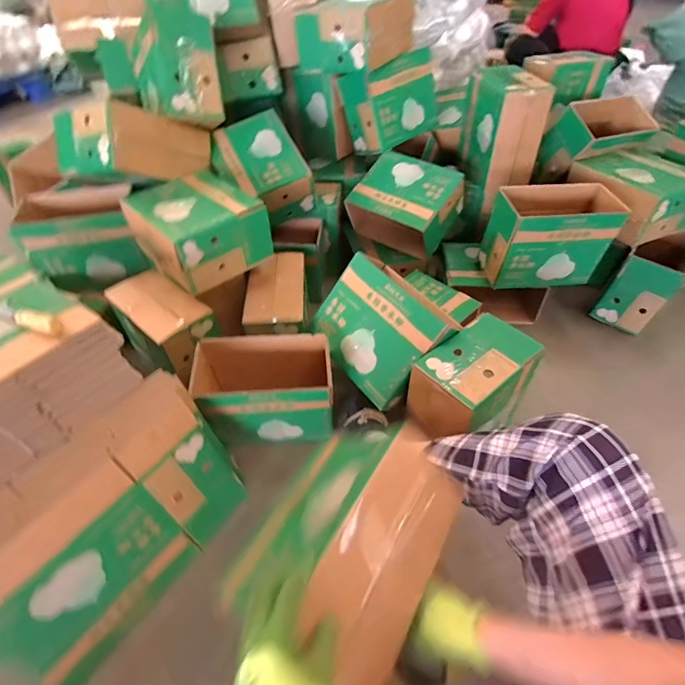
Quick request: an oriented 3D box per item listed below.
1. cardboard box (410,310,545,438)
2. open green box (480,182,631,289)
[{"bbox_3d":[0.251,0.078,0.771,0.213,0.154,0.147,-27,50,-26],"label":"cardboard box"},{"bbox_3d":[0.535,-0.264,1.025,0.304,0.220,0.164,0,43,0],"label":"open green box"}]

